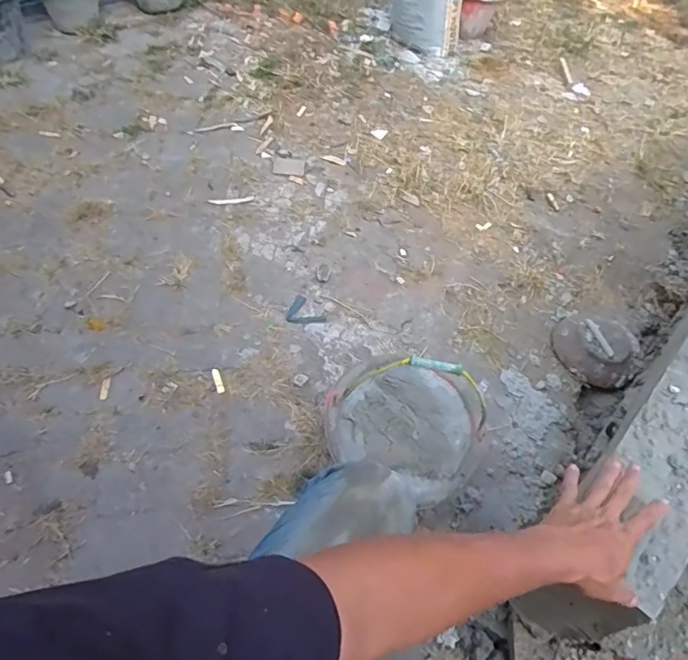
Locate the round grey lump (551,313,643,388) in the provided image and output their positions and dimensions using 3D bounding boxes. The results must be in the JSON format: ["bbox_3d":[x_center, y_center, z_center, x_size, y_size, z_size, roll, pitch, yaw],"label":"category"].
[{"bbox_3d":[0.630,0.034,1.211,0.206,0.075,0.206,2,54,-2],"label":"round grey lump"}]

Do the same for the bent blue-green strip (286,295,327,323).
[{"bbox_3d":[-0.105,-0.040,1.214,0.076,0.011,0.102,-33,62,-24],"label":"bent blue-green strip"}]

